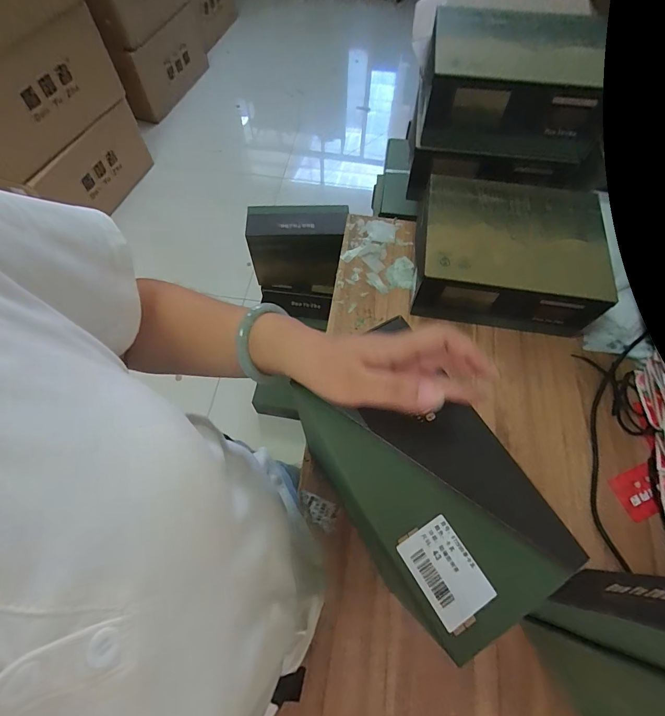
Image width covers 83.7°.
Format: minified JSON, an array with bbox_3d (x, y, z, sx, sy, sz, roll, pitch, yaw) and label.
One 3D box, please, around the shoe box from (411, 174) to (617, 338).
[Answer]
[{"bbox_3d":[0.332,-0.201,0.737,0.328,0.140,0.256,9,64,4],"label":"shoe box"}]

